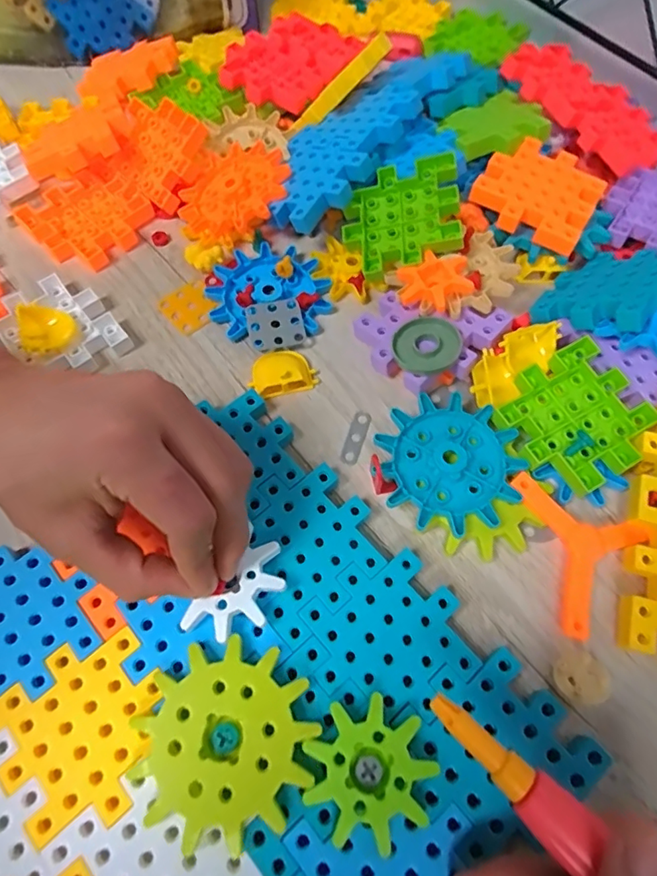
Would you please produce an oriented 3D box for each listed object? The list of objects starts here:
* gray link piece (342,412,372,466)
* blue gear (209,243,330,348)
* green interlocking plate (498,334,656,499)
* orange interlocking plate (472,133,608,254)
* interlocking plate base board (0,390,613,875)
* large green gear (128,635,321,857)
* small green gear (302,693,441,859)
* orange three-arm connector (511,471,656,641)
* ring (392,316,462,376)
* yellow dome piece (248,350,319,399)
[{"bbox_3d":[0.016,0.000,0.294,0.009,0.004,0.034,17,65,8],"label":"gray link piece"},{"bbox_3d":[-0.037,-0.093,0.332,0.072,0.010,0.066,0,64,-1],"label":"blue gear"},{"bbox_3d":[0.131,-0.010,0.282,0.071,0.015,0.070,-26,67,-13],"label":"green interlocking plate"},{"bbox_3d":[0.132,-0.154,0.330,0.070,0.010,0.069,31,70,9],"label":"orange interlocking plate"},{"bbox_3d":[-0.057,0.124,0.218,0.242,0.012,0.238,-38,70,-17],"label":"interlocking plate base board"},{"bbox_3d":[-0.042,0.123,0.218,0.069,0.011,0.068,-17,65,-9],"label":"large green gear"},{"bbox_3d":[0.017,0.134,0.213,0.048,0.011,0.049,27,67,12],"label":"small green gear"},{"bbox_3d":[0.129,0.051,0.261,0.059,0.014,0.077,-14,65,-7],"label":"orange three-arm connector"},{"bbox_3d":[0.055,-0.052,0.292,0.035,0.006,0.037,0,64,-1],"label":"ring"},{"bbox_3d":[-0.027,-0.040,0.306,0.037,0.013,0.028,-14,65,-8],"label":"yellow dome piece"}]

